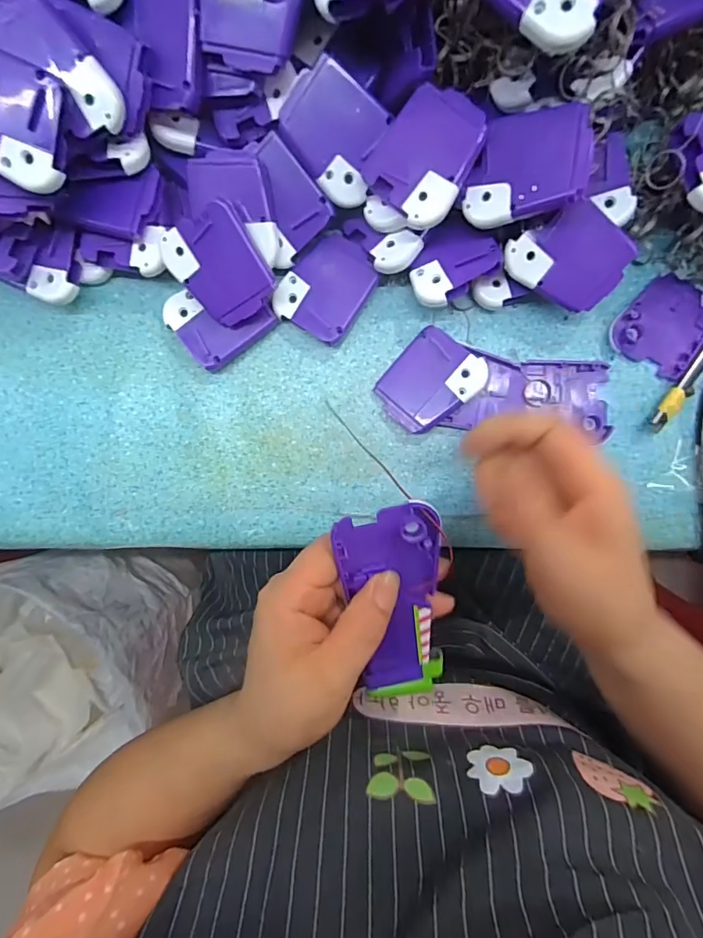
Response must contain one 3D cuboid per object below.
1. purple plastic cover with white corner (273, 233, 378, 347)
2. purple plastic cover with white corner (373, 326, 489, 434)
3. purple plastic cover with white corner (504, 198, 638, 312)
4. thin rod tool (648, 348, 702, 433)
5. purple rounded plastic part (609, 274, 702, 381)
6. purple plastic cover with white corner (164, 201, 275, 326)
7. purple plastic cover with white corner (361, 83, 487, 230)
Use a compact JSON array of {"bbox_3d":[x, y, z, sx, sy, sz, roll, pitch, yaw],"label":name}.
[{"bbox_3d":[-0.015,-0.115,0.304,0.050,0.013,0.062,34,93,0],"label":"purple plastic cover with white corner"},{"bbox_3d":[0.050,-0.054,0.306,0.051,0.014,0.062,41,93,0],"label":"purple plastic cover with white corner"},{"bbox_3d":[0.126,-0.123,0.273,0.060,0.006,0.050,36,113,-6],"label":"purple plastic cover with white corner"},{"bbox_3d":[0.220,-0.066,0.298,0.014,0.014,0.099,35,93,0],"label":"thin rod tool"},{"bbox_3d":[0.200,-0.092,0.302,0.051,0.005,0.057,34,93,0],"label":"purple rounded plastic part"},{"bbox_3d":[-0.077,-0.120,0.282,0.049,0.010,0.061,-29,109,21],"label":"purple plastic cover with white corner"},{"bbox_3d":[0.042,-0.170,0.258,0.054,0.011,0.061,43,105,6],"label":"purple plastic cover with white corner"}]

